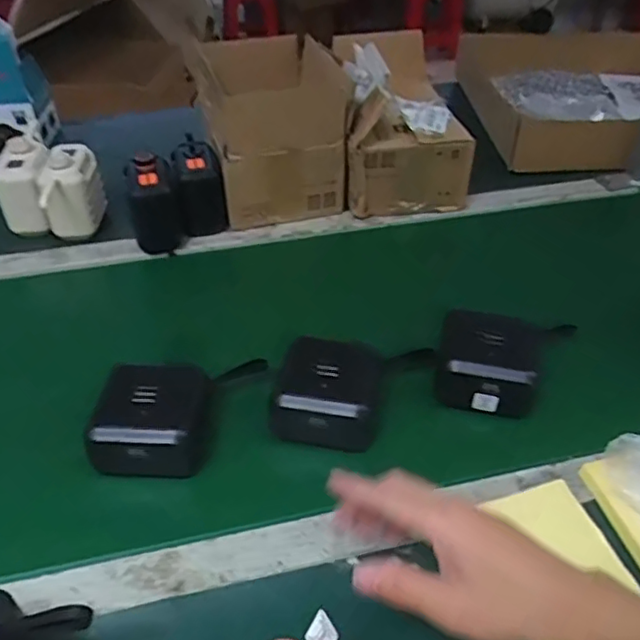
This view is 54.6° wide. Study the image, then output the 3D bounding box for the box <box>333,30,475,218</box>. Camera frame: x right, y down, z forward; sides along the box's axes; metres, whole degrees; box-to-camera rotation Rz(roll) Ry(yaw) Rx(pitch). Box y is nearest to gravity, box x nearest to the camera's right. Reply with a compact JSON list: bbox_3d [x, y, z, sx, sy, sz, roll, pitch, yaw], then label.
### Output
[{"bbox_3d":[0.104,-0.264,0.856,0.156,0.178,0.207,-5,41,-5],"label":"box"}]

